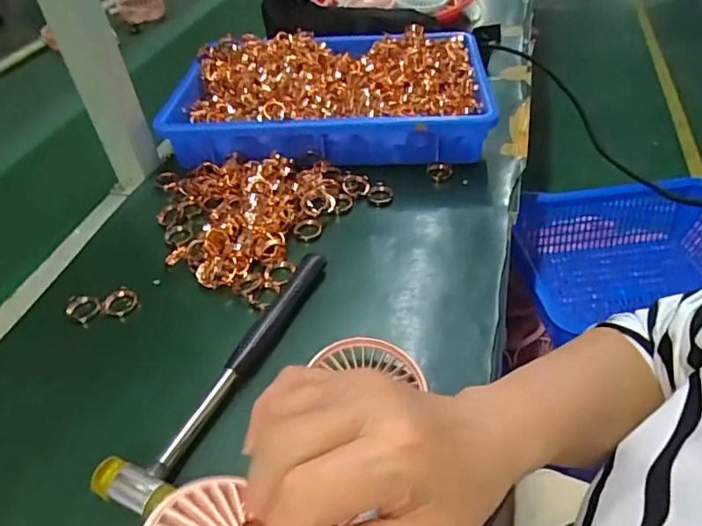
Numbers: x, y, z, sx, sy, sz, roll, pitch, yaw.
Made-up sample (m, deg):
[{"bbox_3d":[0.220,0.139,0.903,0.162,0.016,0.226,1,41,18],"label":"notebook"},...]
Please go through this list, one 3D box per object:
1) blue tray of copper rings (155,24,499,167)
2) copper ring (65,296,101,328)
[{"bbox_3d":[-0.030,-0.206,0.646,0.380,0.080,0.233,-1,44,4],"label":"blue tray of copper rings"},{"bbox_3d":[-0.236,0.039,0.457,0.024,0.015,0.025,-2,44,2],"label":"copper ring"}]

